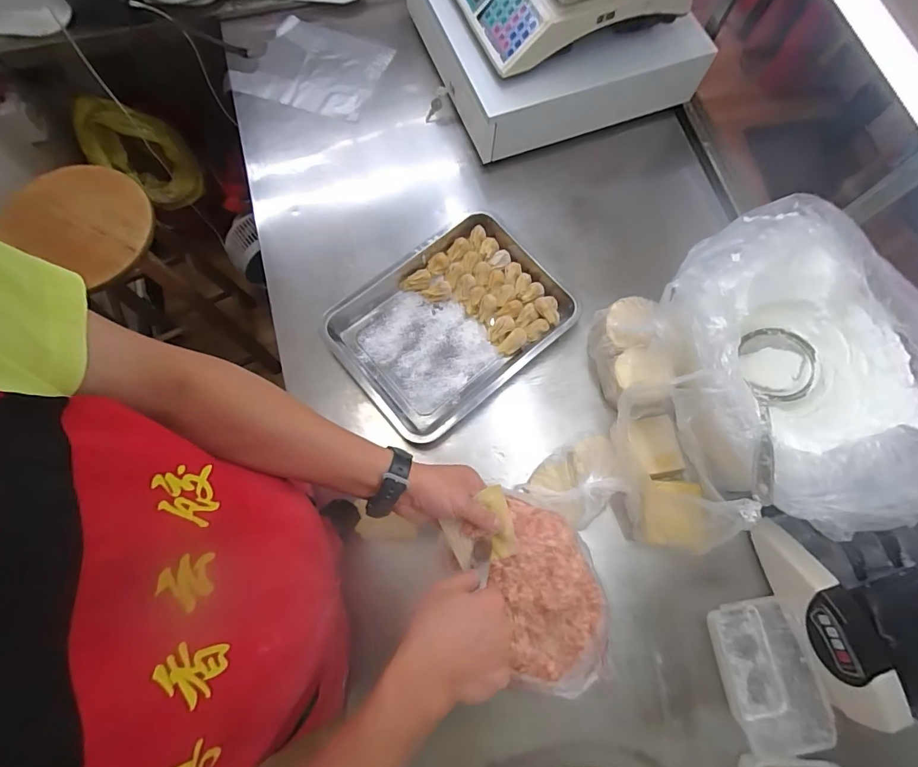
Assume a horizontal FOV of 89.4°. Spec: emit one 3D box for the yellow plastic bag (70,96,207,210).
[{"bbox_3d":[-0.854,-0.614,1.241,0.229,0.303,0.081,-16,59,17],"label":"yellow plastic bag"}]

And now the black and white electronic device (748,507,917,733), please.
[{"bbox_3d":[0.537,0.267,0.560,0.239,0.133,0.226,-12,75,-5],"label":"black and white electronic device"}]

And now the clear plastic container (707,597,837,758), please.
[{"bbox_3d":[0.395,0.371,0.602,0.103,0.060,0.160,-13,75,-5],"label":"clear plastic container"}]

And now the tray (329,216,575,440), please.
[{"bbox_3d":[-0.007,-0.096,0.726,0.346,0.039,0.250,-39,78,-11],"label":"tray"}]

